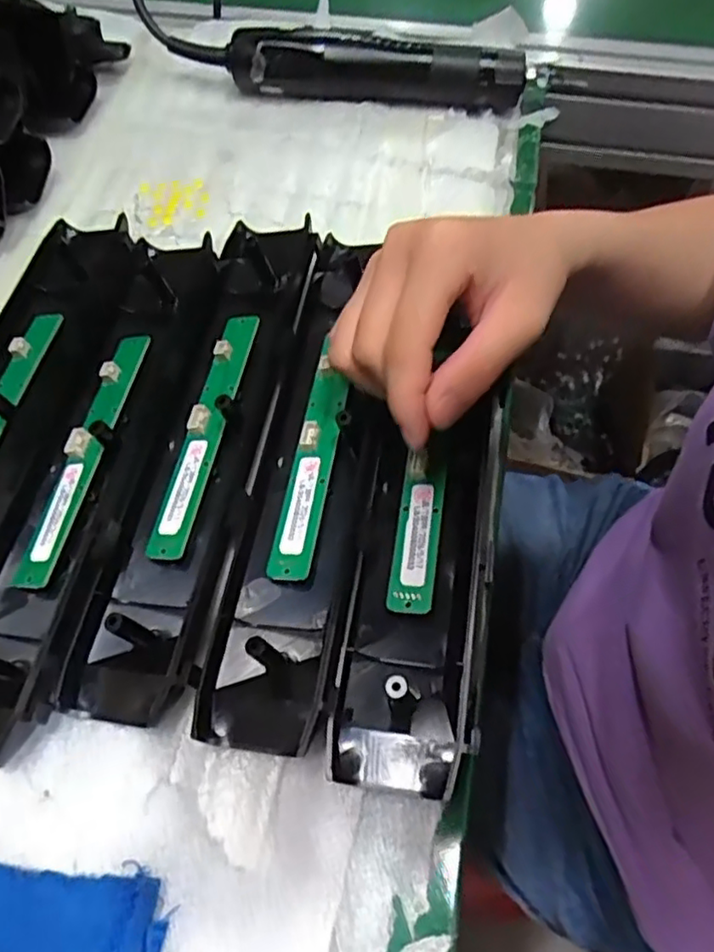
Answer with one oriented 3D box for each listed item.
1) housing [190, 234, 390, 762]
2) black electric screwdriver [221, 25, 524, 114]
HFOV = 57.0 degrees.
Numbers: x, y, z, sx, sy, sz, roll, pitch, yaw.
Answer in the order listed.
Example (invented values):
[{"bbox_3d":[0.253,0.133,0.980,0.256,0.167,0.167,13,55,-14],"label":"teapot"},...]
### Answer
[{"bbox_3d":[-0.018,-0.013,0.311,0.057,0.025,0.265,6,62,4],"label":"housing"},{"bbox_3d":[0.014,-0.275,0.441,0.190,0.033,0.038,1,62,1],"label":"black electric screwdriver"}]

